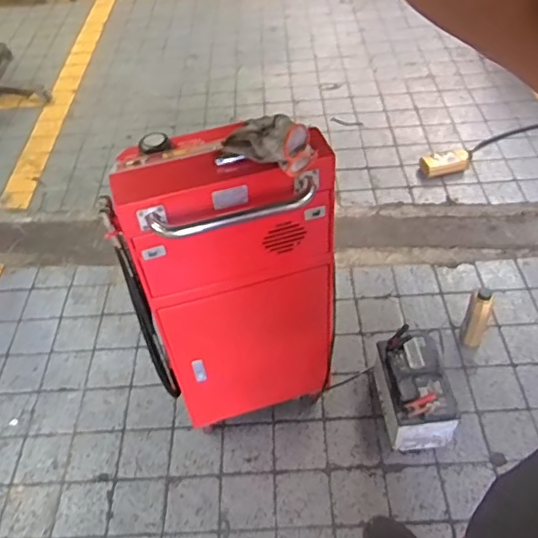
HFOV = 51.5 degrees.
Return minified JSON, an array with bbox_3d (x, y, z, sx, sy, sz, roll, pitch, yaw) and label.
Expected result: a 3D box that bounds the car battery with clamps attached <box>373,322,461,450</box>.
[{"bbox_3d":[0.425,0.350,1.637,0.177,0.209,0.287,-9,46,-4],"label":"car battery with clamps attached"}]

